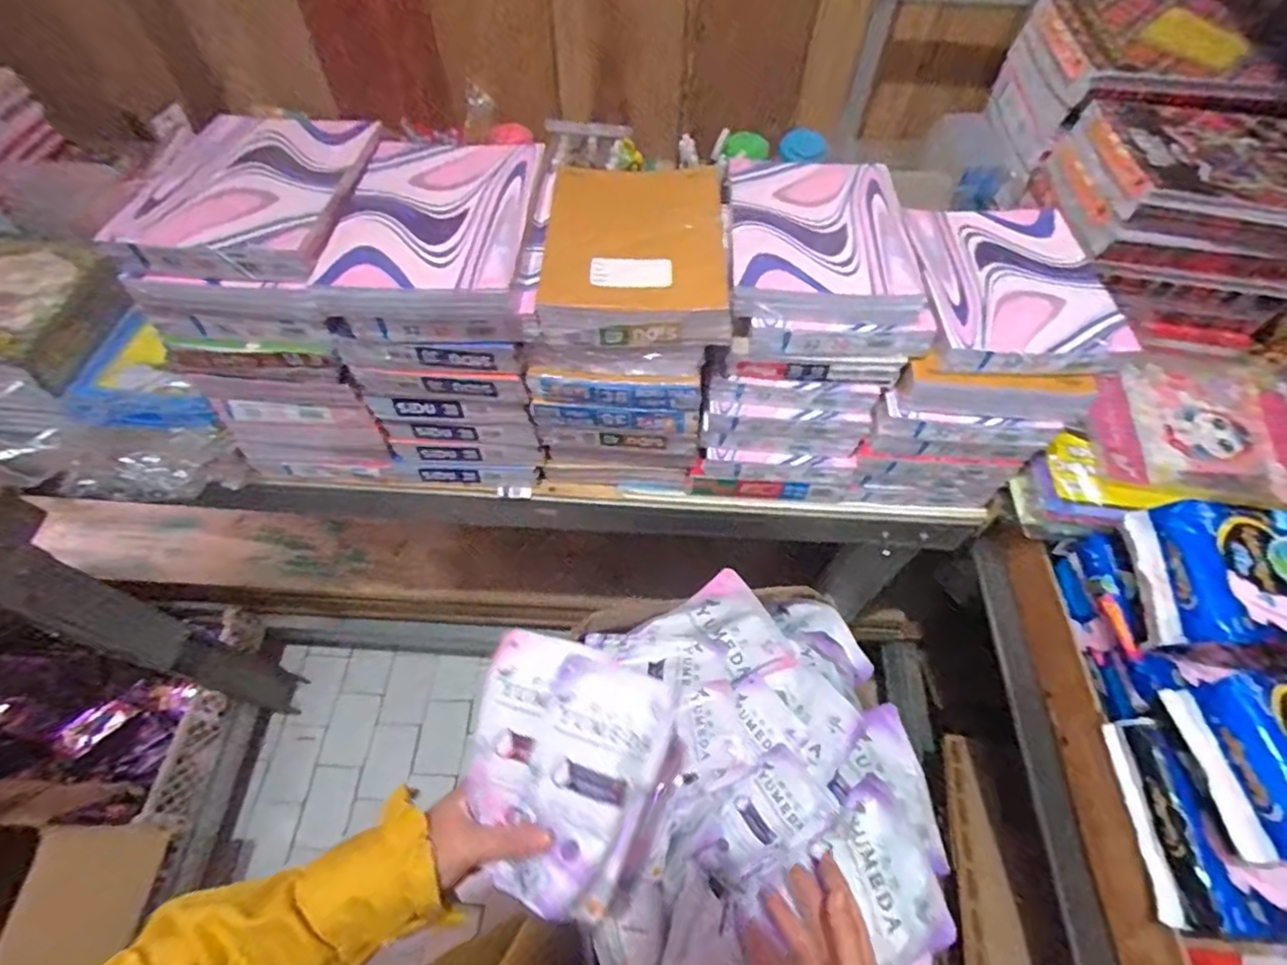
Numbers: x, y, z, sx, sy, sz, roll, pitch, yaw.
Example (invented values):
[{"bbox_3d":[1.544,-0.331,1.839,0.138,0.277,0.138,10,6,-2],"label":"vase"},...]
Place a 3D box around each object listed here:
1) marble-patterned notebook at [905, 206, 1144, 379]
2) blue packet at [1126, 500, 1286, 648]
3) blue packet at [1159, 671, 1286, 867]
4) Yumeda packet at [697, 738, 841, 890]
[{"bbox_3d":[0.342,-0.193,0.569,0.170,0.026,0.215,3,60,-1],"label":"marble-patterned notebook"},{"bbox_3d":[0.510,0.082,0.516,0.131,0.049,0.121,8,60,2],"label":"blue packet"},{"bbox_3d":[0.483,0.206,0.441,0.123,0.055,0.118,-1,60,-3],"label":"blue packet"},{"bbox_3d":[0.115,0.340,0.598,0.141,0.026,0.077,-45,74,4],"label":"Yumeda packet"}]

